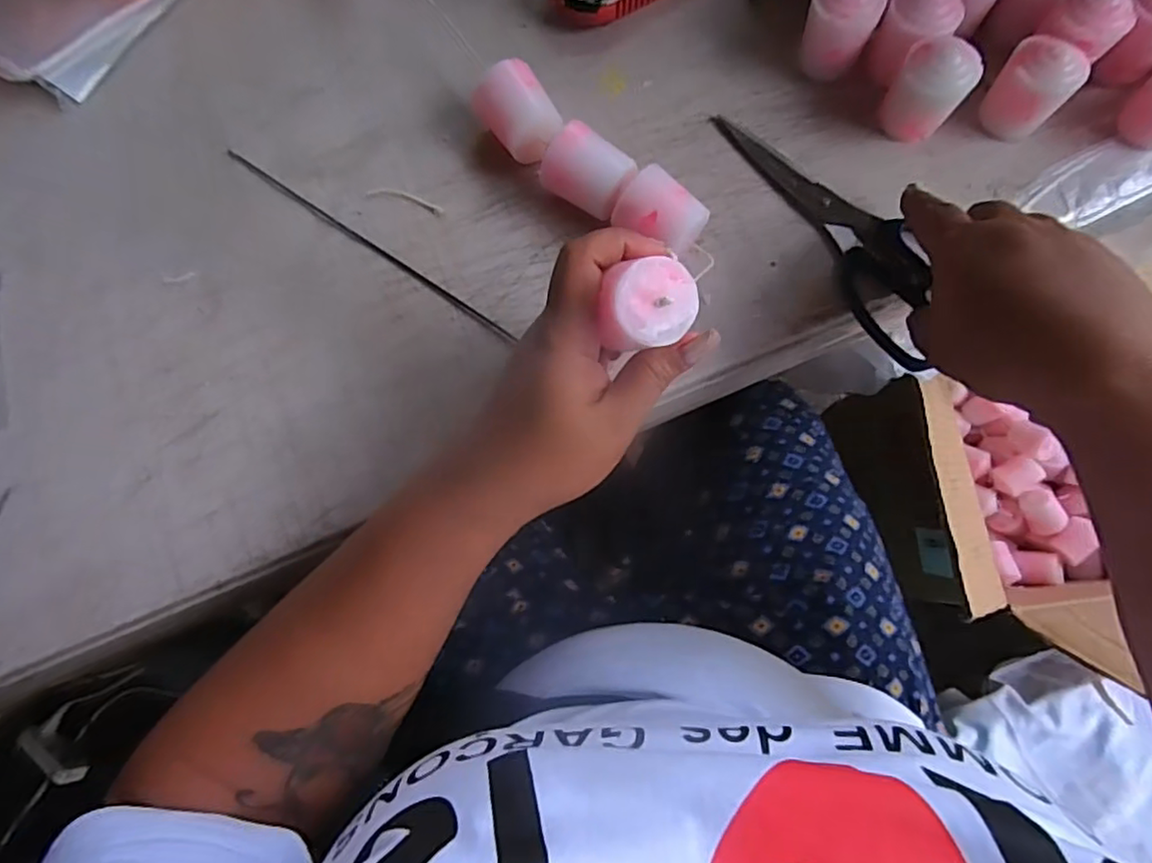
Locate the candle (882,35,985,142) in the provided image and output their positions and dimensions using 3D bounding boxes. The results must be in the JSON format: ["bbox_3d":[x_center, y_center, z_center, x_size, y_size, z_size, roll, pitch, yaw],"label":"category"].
[{"bbox_3d":[0.192,-0.186,0.337,0.035,0.044,0.030,30,78,9],"label":"candle"}]

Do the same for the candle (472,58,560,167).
[{"bbox_3d":[-0.030,-0.174,0.346,0.037,0.034,0.048,-41,77,-8],"label":"candle"}]

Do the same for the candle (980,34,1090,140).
[{"bbox_3d":[0.247,-0.186,0.338,0.037,0.042,0.032,40,80,11],"label":"candle"}]

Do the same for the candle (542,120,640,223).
[{"bbox_3d":[0.006,-0.137,0.334,0.043,0.035,0.033,28,78,9],"label":"candle"}]

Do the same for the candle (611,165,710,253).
[{"bbox_3d":[0.045,-0.110,0.327,0.042,0.034,0.036,40,80,11],"label":"candle"}]

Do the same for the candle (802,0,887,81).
[{"bbox_3d":[0.148,-0.227,0.351,0.037,0.050,0.033,17,76,6],"label":"candle"}]

